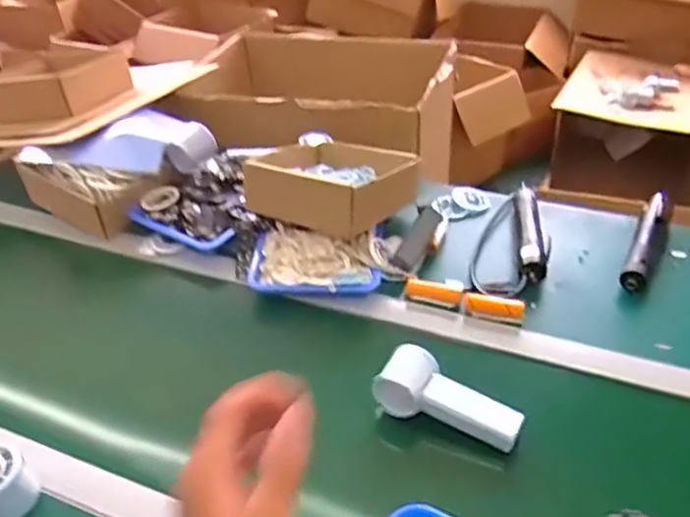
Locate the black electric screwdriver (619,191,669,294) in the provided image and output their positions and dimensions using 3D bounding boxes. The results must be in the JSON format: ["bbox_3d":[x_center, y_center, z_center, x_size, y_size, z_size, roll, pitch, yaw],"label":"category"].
[{"bbox_3d":[0.421,-0.028,0.863,0.034,0.047,0.194,19,43,25],"label":"black electric screwdriver"}]

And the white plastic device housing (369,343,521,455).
[{"bbox_3d":[0.108,0.149,0.657,0.151,0.046,0.061,23,45,29],"label":"white plastic device housing"}]

